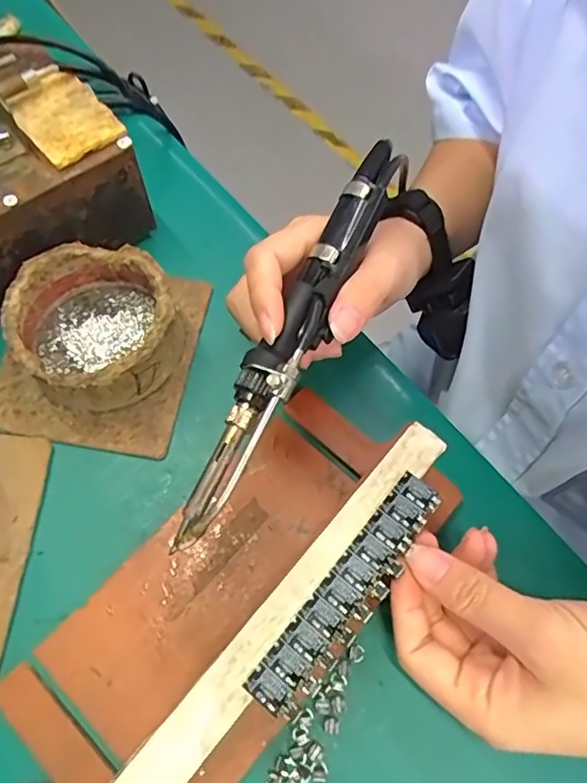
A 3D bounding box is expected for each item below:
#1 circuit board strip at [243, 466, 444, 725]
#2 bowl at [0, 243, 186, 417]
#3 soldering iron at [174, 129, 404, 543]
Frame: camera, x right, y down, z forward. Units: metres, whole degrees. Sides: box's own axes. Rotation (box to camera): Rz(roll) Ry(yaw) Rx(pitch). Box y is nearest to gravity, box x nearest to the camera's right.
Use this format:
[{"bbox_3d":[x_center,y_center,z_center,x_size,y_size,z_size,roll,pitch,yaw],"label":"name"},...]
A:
[{"bbox_3d":[0.024,0.079,0.226,0.022,0.005,0.107,37,70,12],"label":"circuit board strip"},{"bbox_3d":[-0.102,-0.033,0.294,0.079,0.041,0.082,0,66,-1],"label":"bowl"},{"bbox_3d":[0.003,-0.032,0.246,0.024,0.021,0.209,25,75,7],"label":"soldering iron"}]

